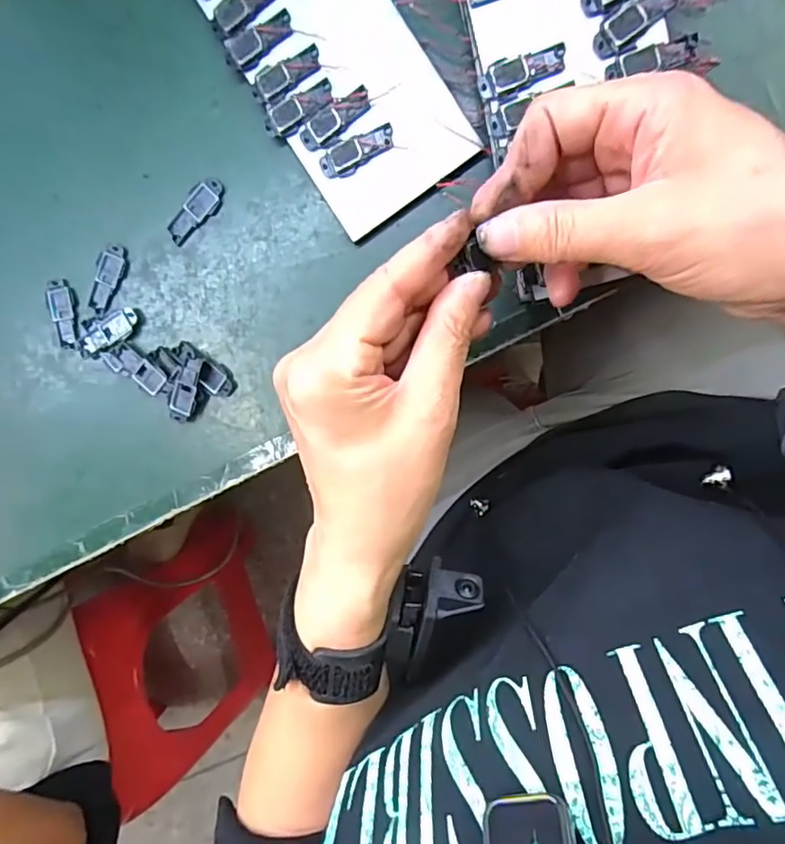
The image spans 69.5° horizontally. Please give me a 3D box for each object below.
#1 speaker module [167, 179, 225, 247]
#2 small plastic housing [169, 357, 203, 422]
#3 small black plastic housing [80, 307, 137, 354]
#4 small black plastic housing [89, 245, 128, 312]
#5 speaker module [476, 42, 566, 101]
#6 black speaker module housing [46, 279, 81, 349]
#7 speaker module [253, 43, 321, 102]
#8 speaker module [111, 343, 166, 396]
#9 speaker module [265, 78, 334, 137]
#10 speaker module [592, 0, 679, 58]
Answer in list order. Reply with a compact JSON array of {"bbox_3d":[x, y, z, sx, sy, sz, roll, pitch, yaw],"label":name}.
[{"bbox_3d":[-0.108,-0.115,0.308,0.040,0.004,0.016,-44,90,10],"label":"speaker module"},{"bbox_3d":[-0.115,-0.019,0.317,0.014,0.006,0.036,21,99,4],"label":"small plastic housing"},{"bbox_3d":[-0.160,-0.051,0.320,0.037,0.004,0.013,-30,92,10],"label":"small black plastic housing"},{"bbox_3d":[-0.162,-0.081,0.318,0.015,0.004,0.037,27,99,3],"label":"small black plastic housing"},{"bbox_3d":[0.059,-0.160,0.258,0.039,0.004,0.016,-12,95,9],"label":"speaker module"},{"bbox_3d":[-0.188,-0.061,0.324,0.017,0.004,0.040,-7,96,8],"label":"black speaker module housing"},{"bbox_3d":[-0.054,-0.178,0.287,0.037,0.004,0.014,-22,93,9],"label":"speaker module"},{"bbox_3d":[-0.144,-0.030,0.319,0.035,0.004,0.014,38,100,2],"label":"speaker module"},{"bbox_3d":[-0.048,-0.160,0.289,0.038,0.004,0.014,-24,93,9],"label":"speaker module"},{"bbox_3d":[0.107,-0.178,0.248,0.040,0.004,0.014,-36,91,10],"label":"speaker module"}]

